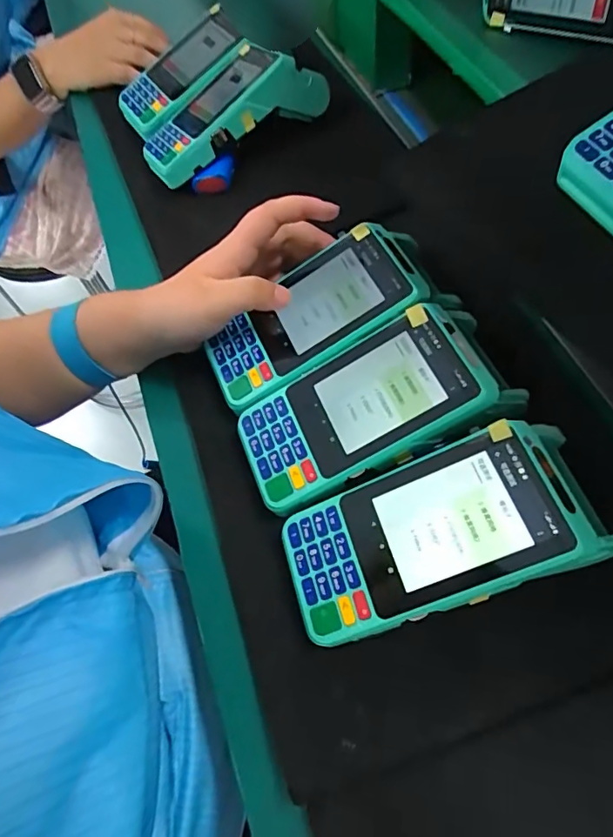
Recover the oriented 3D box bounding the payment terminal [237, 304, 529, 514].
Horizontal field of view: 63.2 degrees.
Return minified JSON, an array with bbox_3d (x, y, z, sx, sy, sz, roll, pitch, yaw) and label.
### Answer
[{"bbox_3d":[0.037,-0.004,0.304,0.160,0.037,0.074,-26,61,10],"label":"payment terminal"}]

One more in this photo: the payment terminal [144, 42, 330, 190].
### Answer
[{"bbox_3d":[-0.069,-0.273,0.444,0.173,0.055,0.090,-25,61,7],"label":"payment terminal"}]

